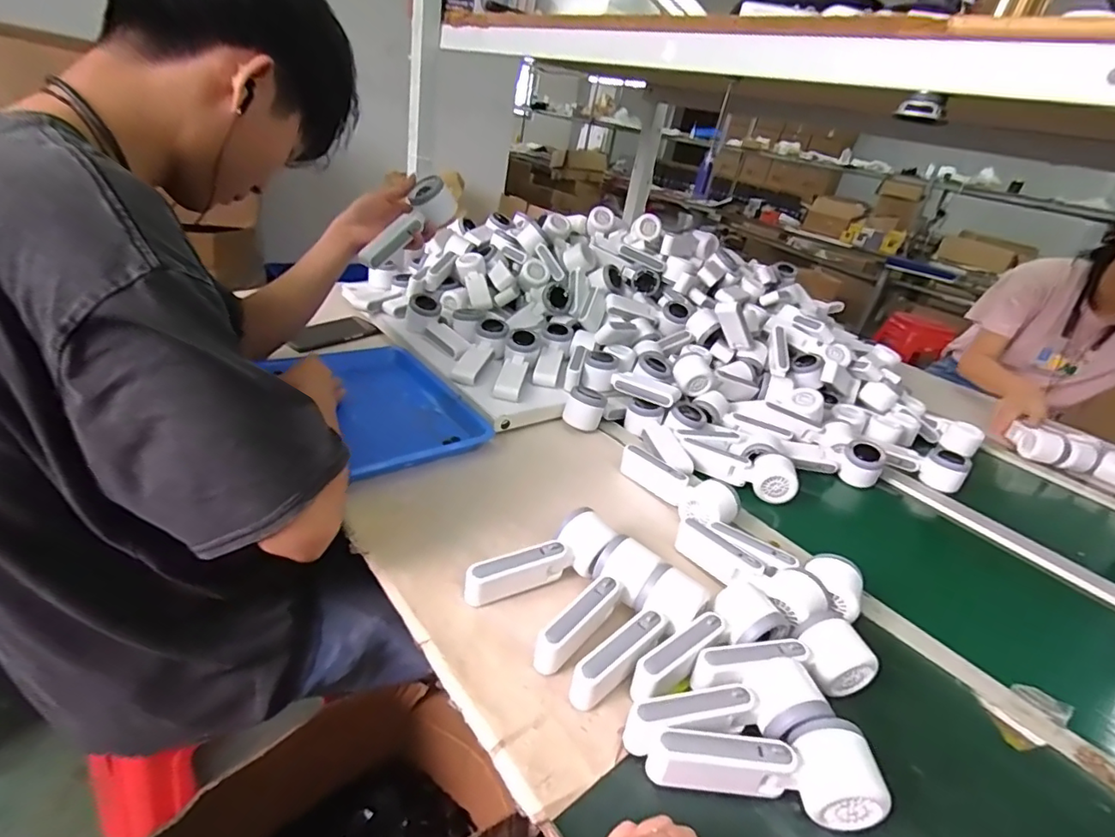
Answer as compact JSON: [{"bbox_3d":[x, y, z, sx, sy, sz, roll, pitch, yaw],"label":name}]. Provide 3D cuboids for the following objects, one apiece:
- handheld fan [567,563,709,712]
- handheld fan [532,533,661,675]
[{"bbox_3d":[0.073,0.195,0.480,0.054,0.050,0.156,30,33,30],"label":"handheld fan"},{"bbox_3d":[0.037,0.173,0.500,0.055,0.050,0.150,27,32,26],"label":"handheld fan"}]

